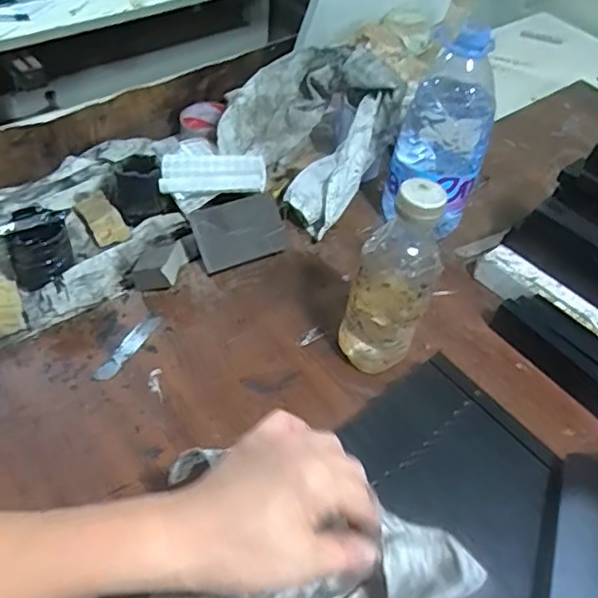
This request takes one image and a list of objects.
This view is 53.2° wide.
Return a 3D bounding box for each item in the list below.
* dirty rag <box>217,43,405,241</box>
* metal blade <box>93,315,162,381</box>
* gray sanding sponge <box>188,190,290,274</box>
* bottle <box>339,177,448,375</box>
[{"bbox_3d":[0.015,-0.216,0.766,0.195,0.150,0.174,35,55,22],"label":"dirty rag"},{"bbox_3d":[-0.174,0.050,0.612,0.019,0.005,0.093,24,51,13],"label":"metal blade"},{"bbox_3d":[-0.069,-0.078,0.691,0.102,0.070,0.021,-21,21,-19],"label":"gray sanding sponge"},{"bbox_3d":[0.085,-0.014,0.554,0.073,0.213,0.064,16,50,7],"label":"bottle"}]

